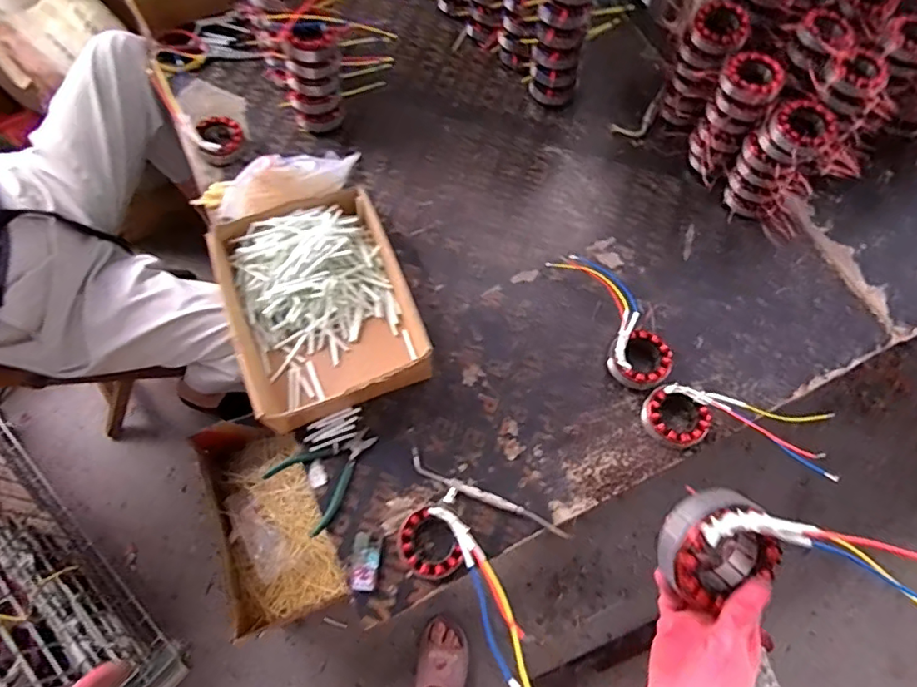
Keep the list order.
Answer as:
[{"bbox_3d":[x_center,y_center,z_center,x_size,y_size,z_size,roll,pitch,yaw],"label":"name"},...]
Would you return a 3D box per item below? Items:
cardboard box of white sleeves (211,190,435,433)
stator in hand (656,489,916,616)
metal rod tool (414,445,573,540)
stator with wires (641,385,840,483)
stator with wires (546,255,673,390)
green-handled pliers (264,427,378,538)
[{"bbox_3d":[-0.204,-0.055,0.821,0.256,0.091,0.334,-23,70,-10],"label":"cardboard box of white sleeves"},{"bbox_3d":[0.268,0.163,0.410,0.229,0.069,0.078,6,67,5],"label":"stator in hand"},{"bbox_3d":[0.039,0.211,0.749,0.235,0.010,0.026,26,69,10],"label":"metal rod tool"},{"bbox_3d":[0.398,0.122,0.780,0.262,0.046,0.082,10,68,3],"label":"stator with wires"},{"bbox_3d":[0.233,-0.044,0.850,0.087,0.043,0.256,-25,70,-11],"label":"stator with wires"},{"bbox_3d":[-0.172,0.174,0.753,0.141,0.023,0.106,-40,73,-16],"label":"green-handled pliers"}]

